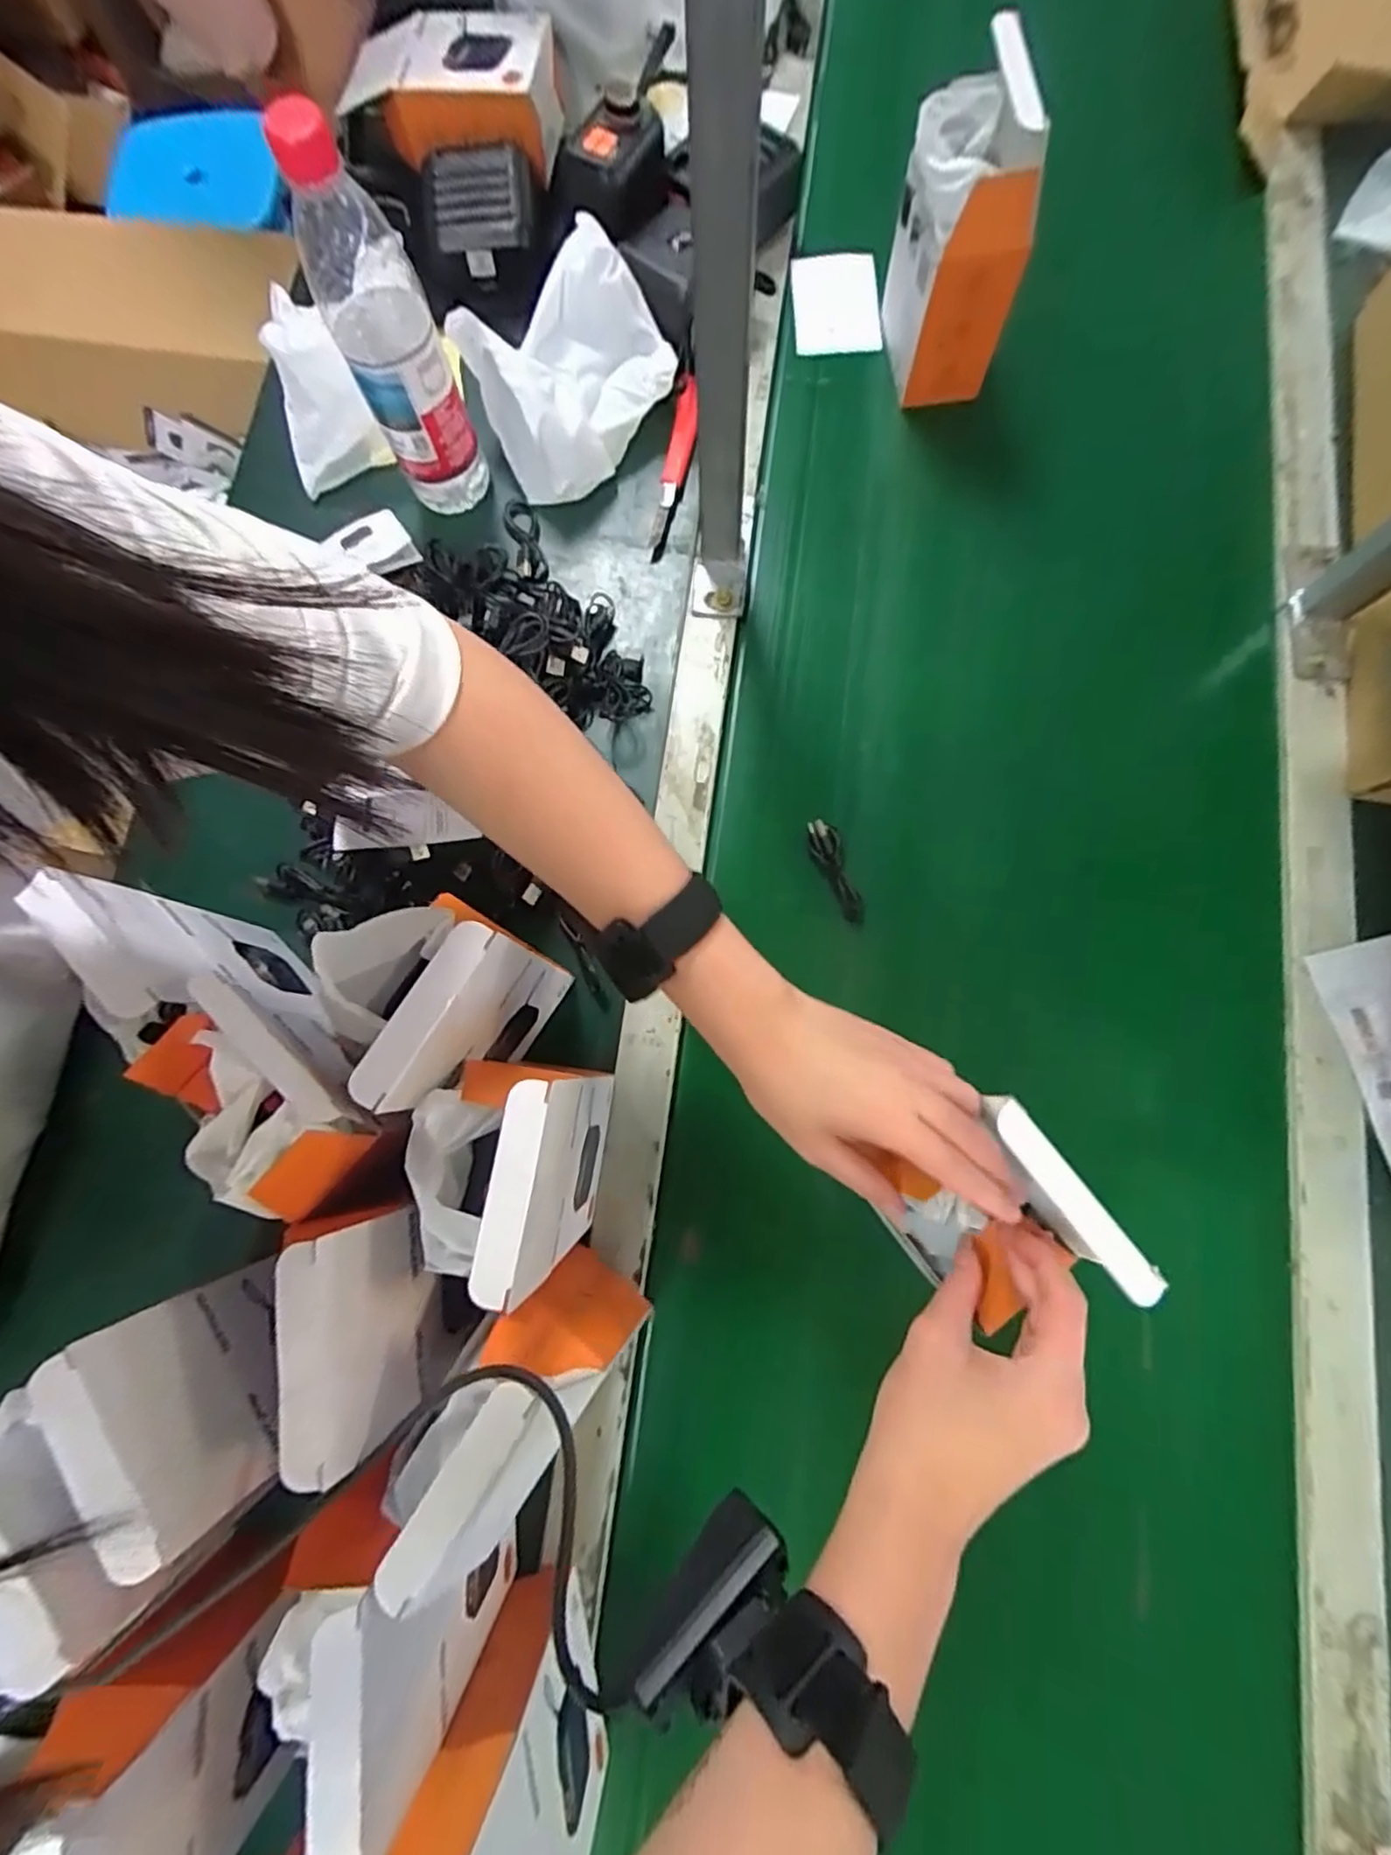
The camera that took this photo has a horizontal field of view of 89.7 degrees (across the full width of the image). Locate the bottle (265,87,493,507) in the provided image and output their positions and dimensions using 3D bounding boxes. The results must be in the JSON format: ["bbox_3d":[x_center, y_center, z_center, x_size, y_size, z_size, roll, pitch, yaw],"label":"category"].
[{"bbox_3d":[-0.203,-0.384,0.466,0.067,0.224,0.065,-22,79,-3],"label":"bottle"}]

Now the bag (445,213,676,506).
[{"bbox_3d":[-0.099,-0.427,0.540,0.122,0.087,0.168,36,82,8],"label":"bag"}]

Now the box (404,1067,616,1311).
[{"bbox_3d":[-0.101,0.123,0.383,0.079,0.171,0.096,10,79,3],"label":"box"}]

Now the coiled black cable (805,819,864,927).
[{"bbox_3d":[0.099,-0.038,0.493,0.023,0.015,0.074,-14,79,-1],"label":"coiled black cable"}]

